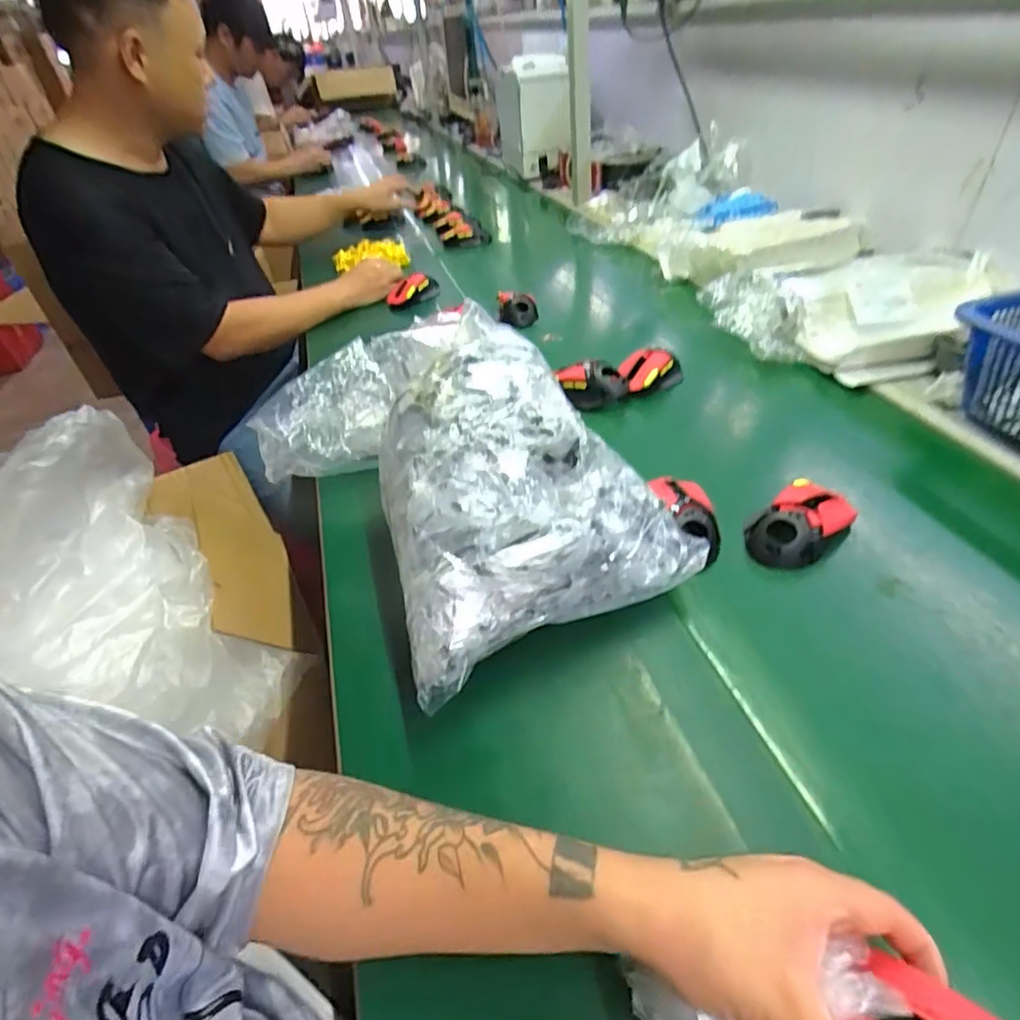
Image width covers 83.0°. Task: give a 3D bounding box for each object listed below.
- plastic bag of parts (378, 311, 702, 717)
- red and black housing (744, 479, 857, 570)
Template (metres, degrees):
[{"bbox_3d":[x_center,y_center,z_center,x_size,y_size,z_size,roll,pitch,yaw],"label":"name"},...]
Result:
[{"bbox_3d":[-0.016,-0.036,0.519,0.256,0.136,0.284,-22,43,-17],"label":"plastic bag of parts"},{"bbox_3d":[0.276,0.018,0.552,0.098,0.047,0.063,-30,46,-24],"label":"red and black housing"}]

